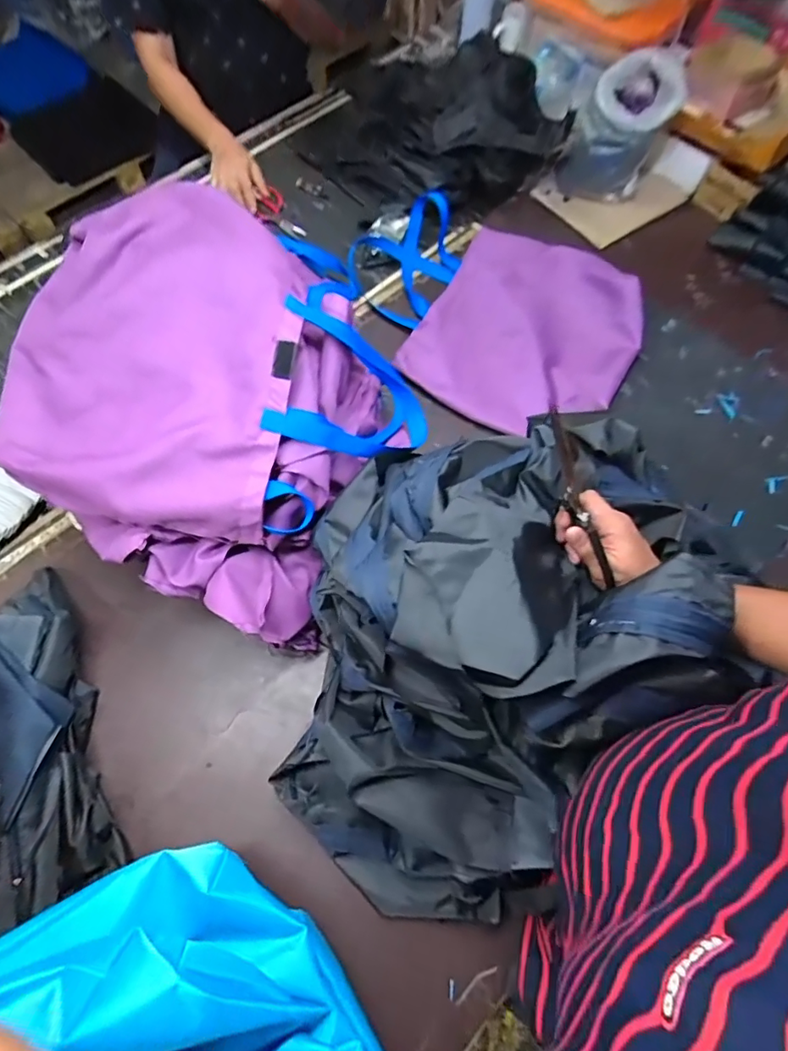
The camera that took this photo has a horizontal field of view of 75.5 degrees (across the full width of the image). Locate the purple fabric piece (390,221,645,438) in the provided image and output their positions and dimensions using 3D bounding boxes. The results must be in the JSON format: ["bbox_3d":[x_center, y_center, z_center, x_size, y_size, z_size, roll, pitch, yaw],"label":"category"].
[{"bbox_3d":[0.249,-0.360,0.947,0.377,0.069,0.402,30,70,14],"label":"purple fabric piece"}]

